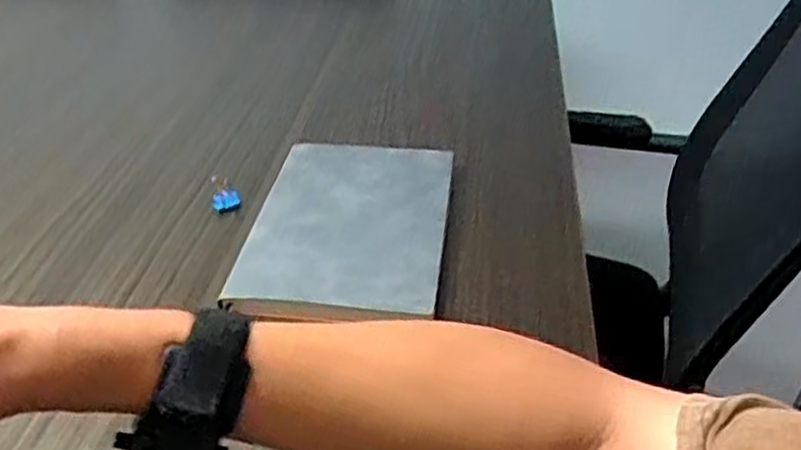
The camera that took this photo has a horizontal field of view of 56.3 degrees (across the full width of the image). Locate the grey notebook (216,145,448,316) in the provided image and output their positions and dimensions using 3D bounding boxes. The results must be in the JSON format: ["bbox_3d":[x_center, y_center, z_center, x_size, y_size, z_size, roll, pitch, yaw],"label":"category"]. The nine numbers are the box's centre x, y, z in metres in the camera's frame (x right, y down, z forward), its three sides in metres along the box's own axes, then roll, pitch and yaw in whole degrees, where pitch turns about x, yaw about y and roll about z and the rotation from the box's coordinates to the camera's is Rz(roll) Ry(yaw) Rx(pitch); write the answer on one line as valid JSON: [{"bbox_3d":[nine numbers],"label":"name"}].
[{"bbox_3d":[-0.039,-0.002,0.582,0.145,0.019,0.204,5,39,4],"label":"grey notebook"}]

